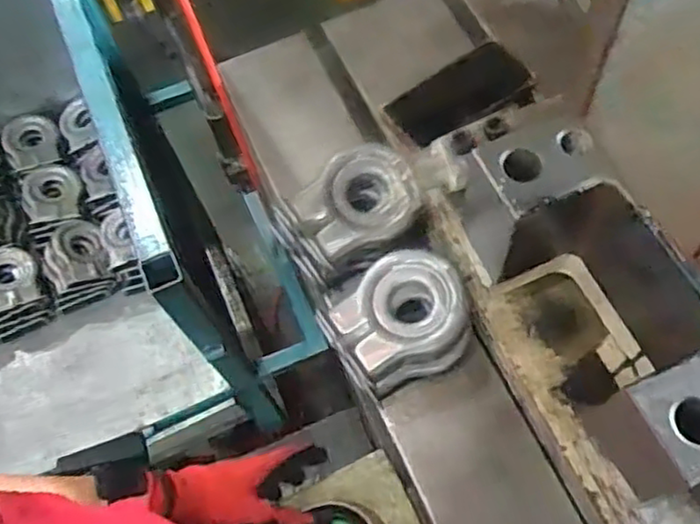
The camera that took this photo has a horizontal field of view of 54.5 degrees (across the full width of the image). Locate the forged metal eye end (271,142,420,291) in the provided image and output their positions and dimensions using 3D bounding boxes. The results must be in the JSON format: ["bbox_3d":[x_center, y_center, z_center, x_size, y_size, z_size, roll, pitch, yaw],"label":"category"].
[{"bbox_3d":[0.000,-0.046,0.657,0.133,0.061,0.093,-29,66,-10],"label":"forged metal eye end"}]

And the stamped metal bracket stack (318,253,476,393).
[{"bbox_3d":[0.041,0.056,0.627,0.126,0.064,0.106,-19,65,-6],"label":"stamped metal bracket stack"}]

